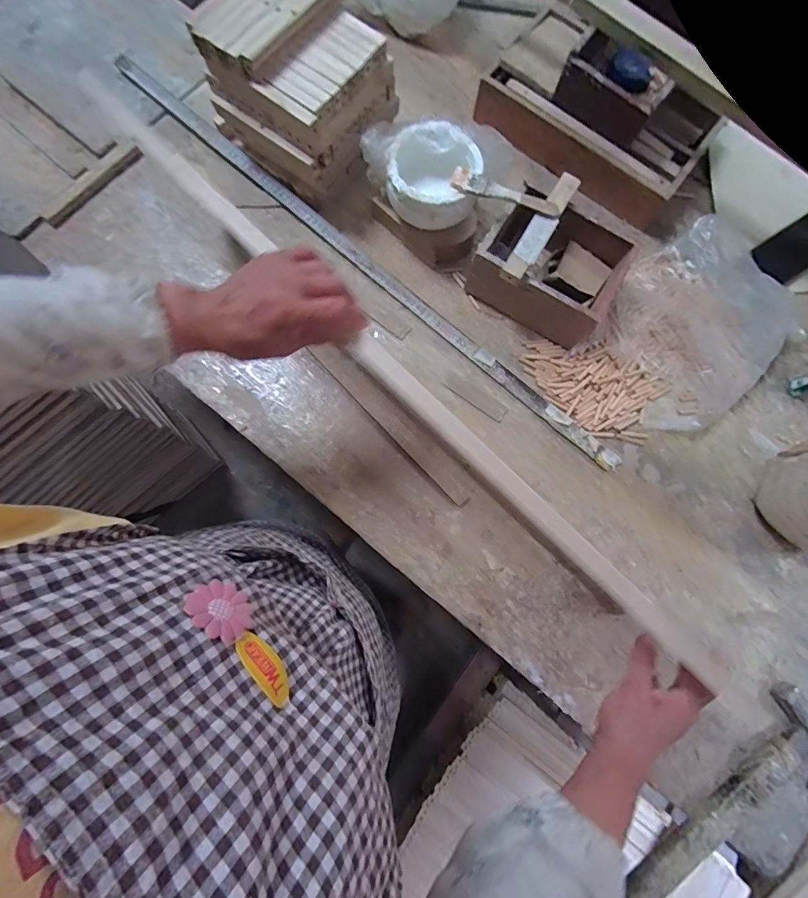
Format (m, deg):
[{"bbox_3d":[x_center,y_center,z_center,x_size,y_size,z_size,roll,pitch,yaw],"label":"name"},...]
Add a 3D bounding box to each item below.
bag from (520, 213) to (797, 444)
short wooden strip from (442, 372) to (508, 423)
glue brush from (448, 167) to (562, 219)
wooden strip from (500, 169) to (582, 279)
[{"bbox_3d":[0.385,-0.155,0.590,0.375,0.032,0.232,-36,82,-7],"label":"bag"},{"bbox_3d":[0.103,-0.075,0.585,0.097,0.004,0.025,35,81,5],"label":"short wooden strip"},{"bbox_3d":[0.130,-0.324,0.520,0.141,0.012,0.031,18,80,1],"label":"glue brush"},{"bbox_3d":[0.181,-0.290,0.526,0.031,0.016,0.166,32,81,5],"label":"wooden strip"}]

